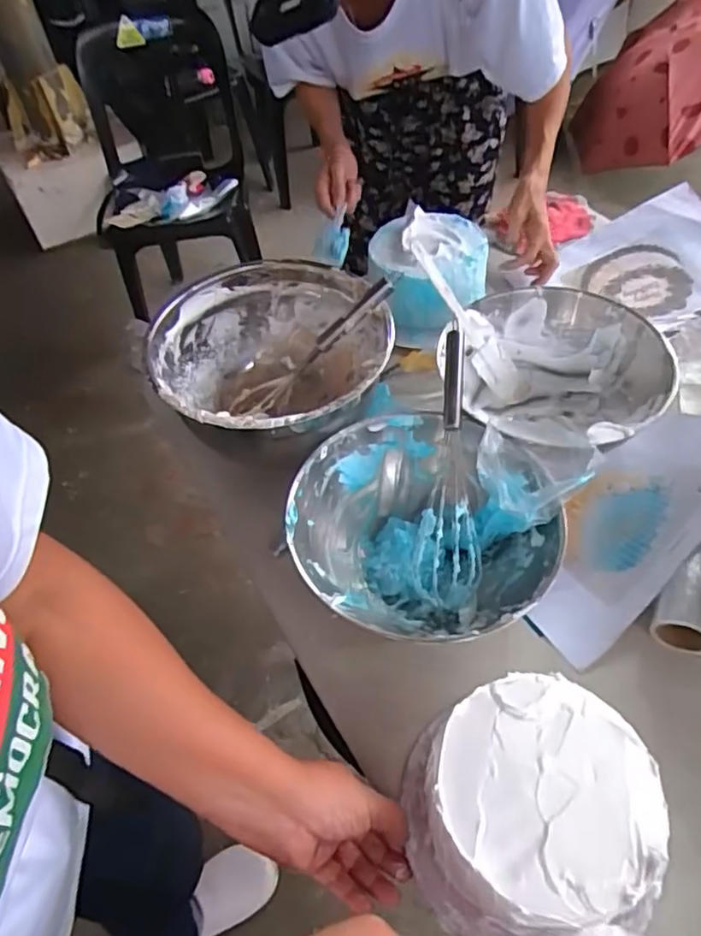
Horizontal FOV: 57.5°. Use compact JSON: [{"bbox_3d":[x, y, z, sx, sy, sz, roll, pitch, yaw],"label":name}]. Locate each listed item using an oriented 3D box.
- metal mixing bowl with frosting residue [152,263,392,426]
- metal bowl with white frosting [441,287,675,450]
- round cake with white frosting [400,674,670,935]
[{"bbox_3d":[-0.081,-0.103,0.718,0.243,0.142,0.251,-2,52,3],"label":"metal mixing bowl with frosting residue"},{"bbox_3d":[0.224,-0.102,0.728,0.243,0.104,0.236,-2,52,3],"label":"metal bowl with white frosting"},{"bbox_3d":[0.127,0.244,0.470,0.169,0.097,0.165,-7,52,0],"label":"round cake with white frosting"}]

